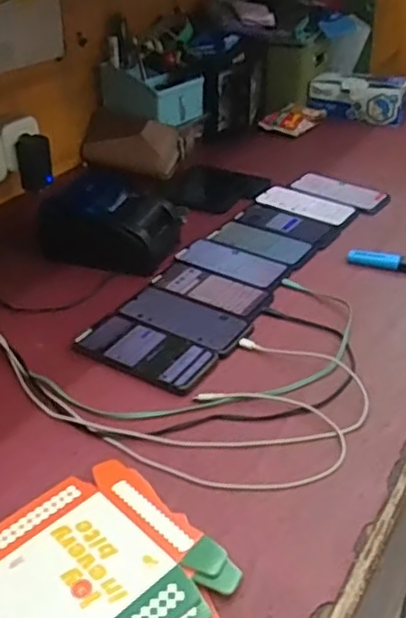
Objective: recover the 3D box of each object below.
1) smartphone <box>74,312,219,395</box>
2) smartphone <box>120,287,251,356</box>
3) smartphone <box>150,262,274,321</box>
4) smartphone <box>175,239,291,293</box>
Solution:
[{"bbox_3d":[-0.072,0.048,0.794,0.170,0.009,0.088,22,40,30],"label":"smartphone"},{"bbox_3d":[-0.025,0.010,0.850,0.172,0.006,0.085,20,39,27],"label":"smartphone"},{"bbox_3d":[0.010,-0.025,0.904,0.169,0.009,0.076,20,39,27],"label":"smartphone"},{"bbox_3d":[0.042,-0.067,0.960,0.166,0.004,0.069,21,39,28],"label":"smartphone"}]

